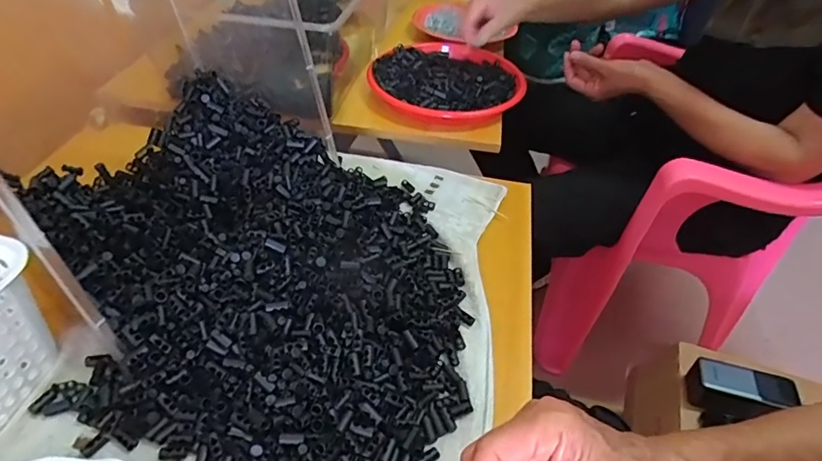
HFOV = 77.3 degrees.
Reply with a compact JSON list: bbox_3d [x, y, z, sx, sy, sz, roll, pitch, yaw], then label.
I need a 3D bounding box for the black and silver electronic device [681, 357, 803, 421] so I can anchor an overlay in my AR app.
[{"bbox_3d":[0.472,0.231,0.733,0.133,0.048,0.063,12,43,8],"label":"black and silver electronic device"}]

